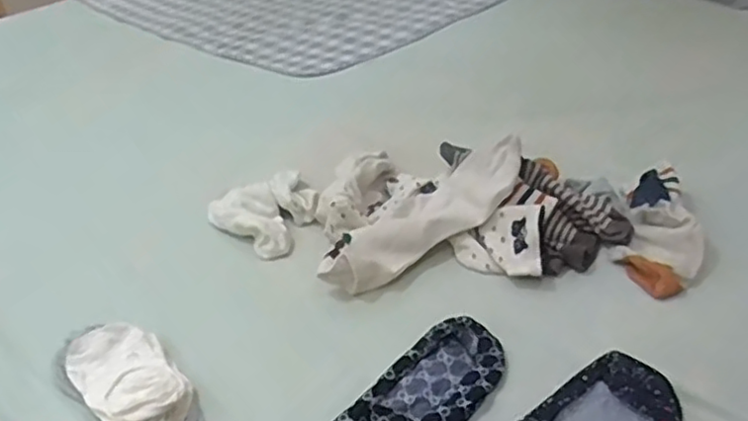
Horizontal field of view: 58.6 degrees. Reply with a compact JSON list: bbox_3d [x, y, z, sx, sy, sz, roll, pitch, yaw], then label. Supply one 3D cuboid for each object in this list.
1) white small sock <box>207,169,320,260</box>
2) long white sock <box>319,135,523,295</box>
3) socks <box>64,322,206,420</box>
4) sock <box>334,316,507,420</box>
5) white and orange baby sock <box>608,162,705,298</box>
[{"bbox_3d":[-0.121,0.005,0.738,0.117,0.033,0.129,-14,34,-9],"label":"white small sock"},{"bbox_3d":[0.041,0.000,0.668,0.221,0.082,0.090,-21,36,-20],"label":"long white sock"},{"bbox_3d":[-0.202,0.140,0.548,0.078,0.032,0.168,-28,39,-28],"label":"socks"},{"bbox_3d":[0.034,0.147,0.509,0.073,0.013,0.180,24,45,38],"label":"sock"},{"bbox_3d":[0.275,0.014,0.640,0.078,0.042,0.165,10,37,24],"label":"white and orange baby sock"}]

